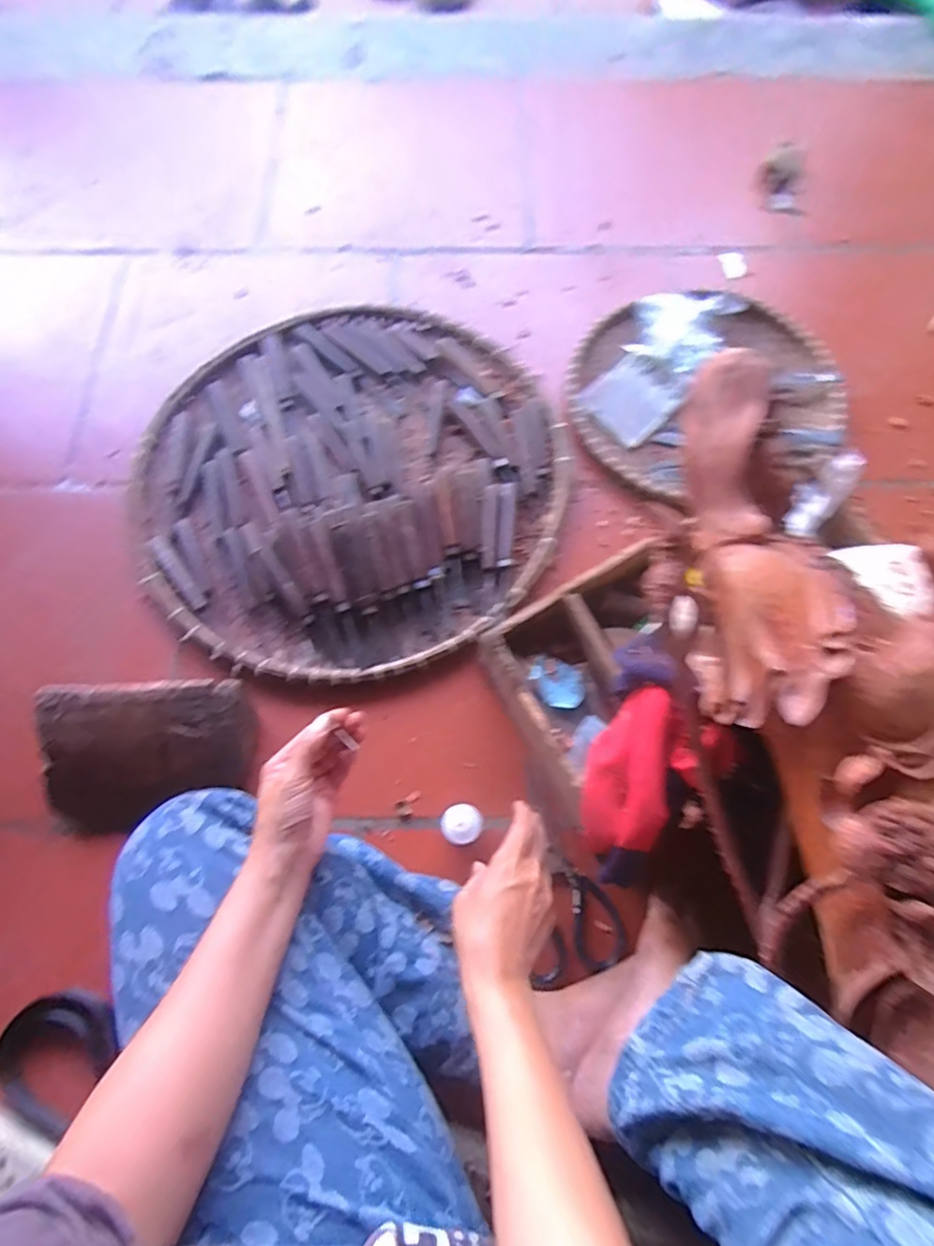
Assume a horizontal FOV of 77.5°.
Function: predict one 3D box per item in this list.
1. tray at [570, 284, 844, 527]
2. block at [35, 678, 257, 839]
[{"bbox_3d":[0.308,-0.294,0.753,0.335,0.029,0.325,31,75,10],"label":"tray"},{"bbox_3d":[-0.316,0.137,0.584,0.194,0.021,0.155,-2,103,-8],"label":"block"}]

